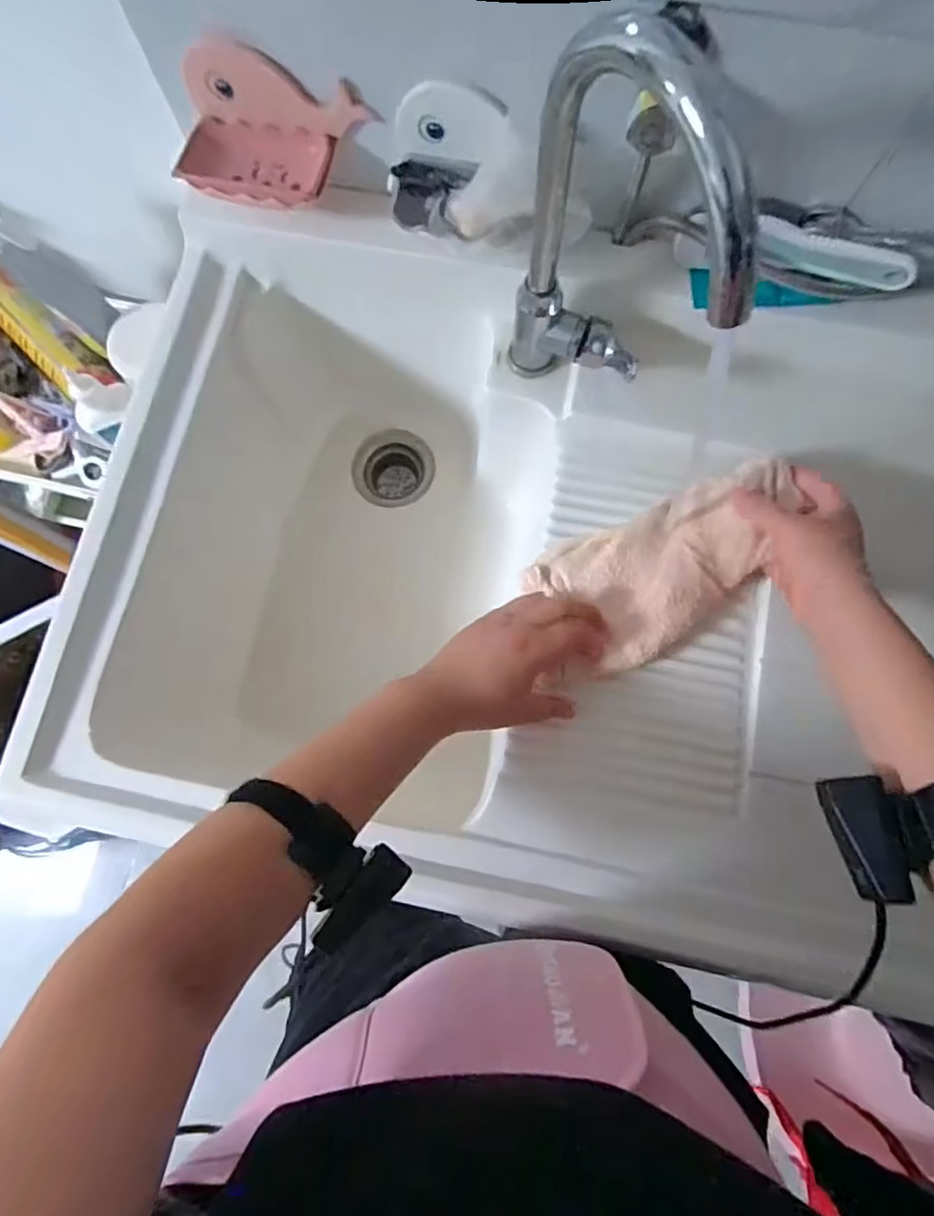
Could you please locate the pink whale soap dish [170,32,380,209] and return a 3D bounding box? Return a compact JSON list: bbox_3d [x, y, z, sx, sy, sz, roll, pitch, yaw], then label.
[{"bbox_3d":[-0.171,-0.393,0.503,0.153,0.075,0.097,15,79,4],"label":"pink whale soap dish"}]

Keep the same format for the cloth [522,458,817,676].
[{"bbox_3d":[0.179,-0.035,0.527,0.228,0.031,0.126,-26,71,11],"label":"cloth"}]

